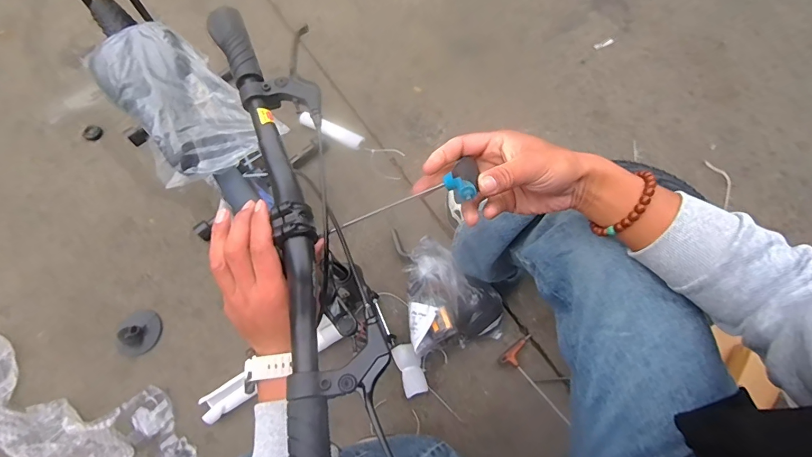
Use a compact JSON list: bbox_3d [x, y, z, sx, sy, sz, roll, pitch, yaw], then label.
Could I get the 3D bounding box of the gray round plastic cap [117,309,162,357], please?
[{"bbox_3d":[-0.613,0.238,0.975,0.085,0.030,0.104,7,69,4],"label":"gray round plastic cap"}]

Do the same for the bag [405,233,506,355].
[{"bbox_3d":[0.091,0.131,0.927,0.194,0.102,0.240,-13,69,-4],"label":"bag"}]

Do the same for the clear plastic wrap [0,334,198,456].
[{"bbox_3d":[-0.719,0.377,0.872,0.582,0.099,0.185,16,70,7],"label":"clear plastic wrap"}]

